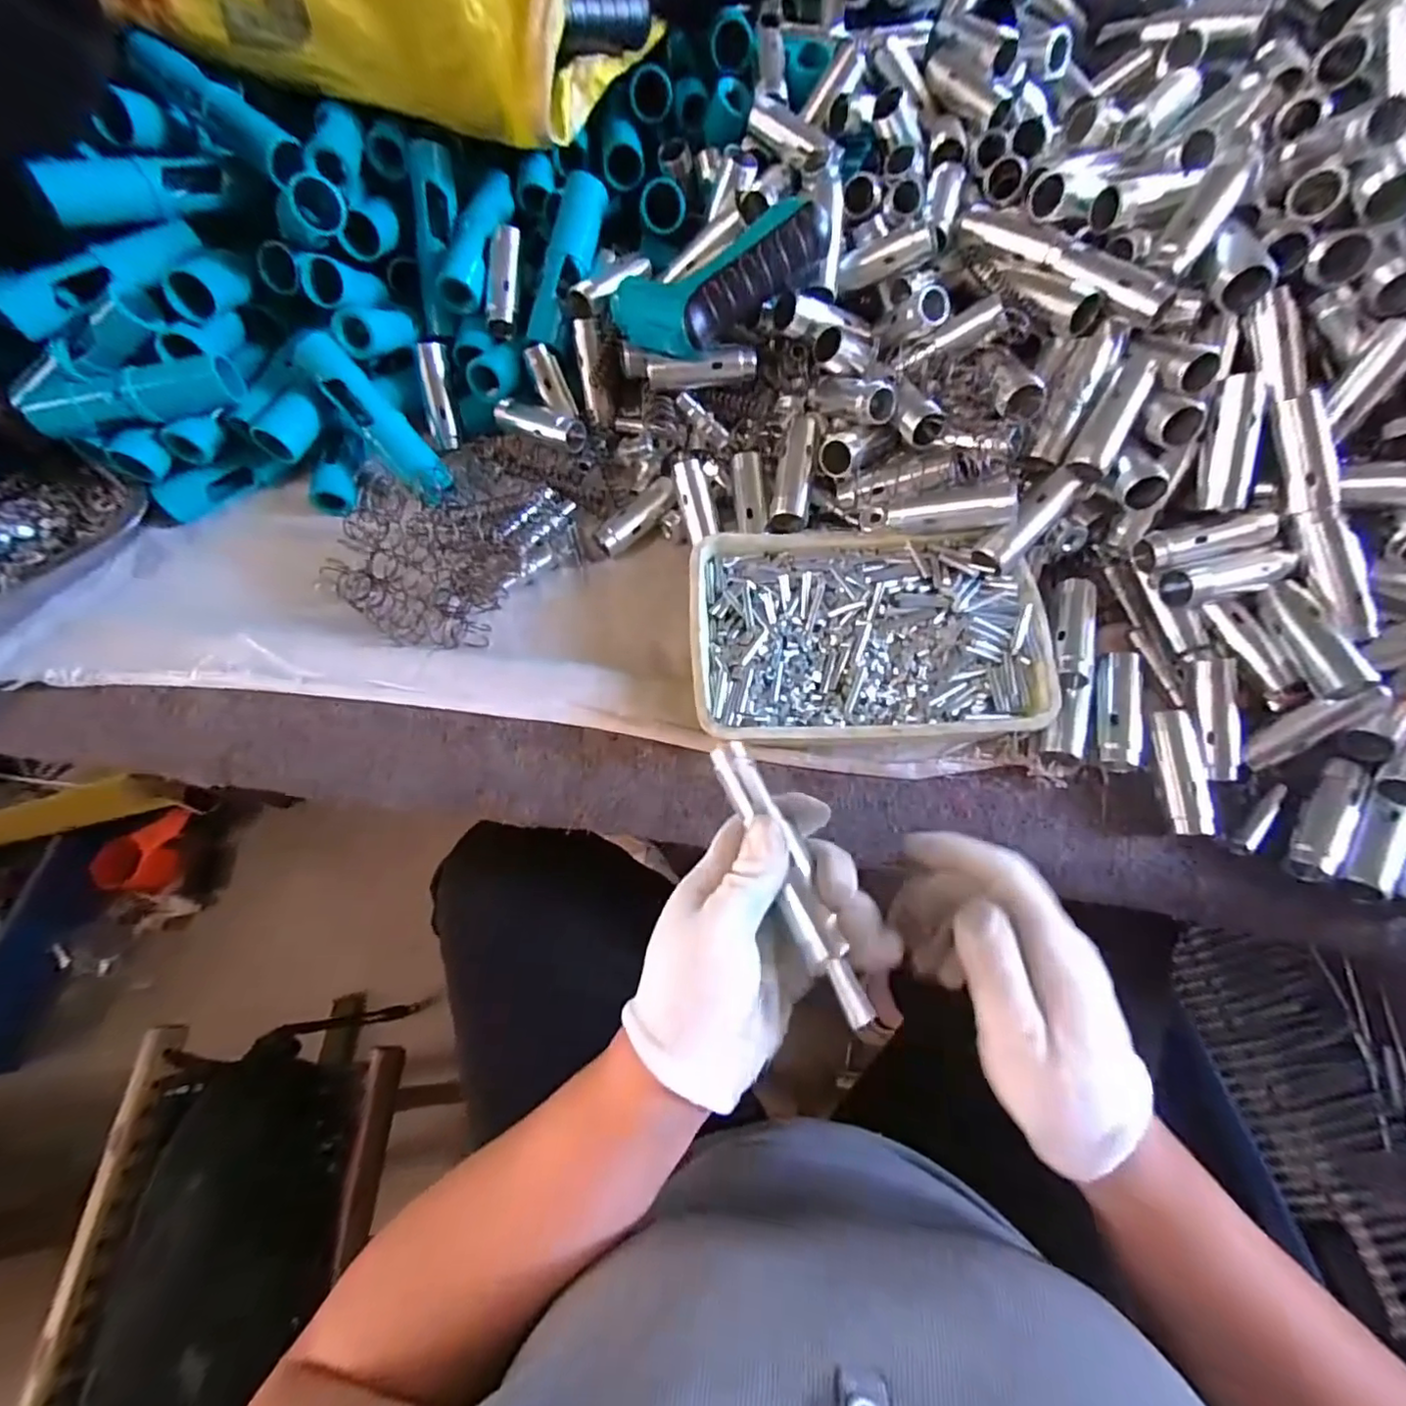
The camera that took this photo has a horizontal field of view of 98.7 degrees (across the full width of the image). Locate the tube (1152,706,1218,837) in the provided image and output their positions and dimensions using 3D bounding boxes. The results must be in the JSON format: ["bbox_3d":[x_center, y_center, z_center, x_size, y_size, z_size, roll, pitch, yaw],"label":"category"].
[{"bbox_3d":[0.271,0.038,0.339,0.018,0.014,0.069,0,68,2],"label":"tube"}]

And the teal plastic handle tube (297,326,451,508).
[{"bbox_3d":[-0.216,-0.189,0.407,0.030,0.026,0.137,-41,92,-13],"label":"teal plastic handle tube"}]

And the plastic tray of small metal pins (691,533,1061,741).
[{"bbox_3d":[0.096,-0.041,0.366,0.199,0.031,0.135,-2,68,1],"label":"plastic tray of small metal pins"}]

